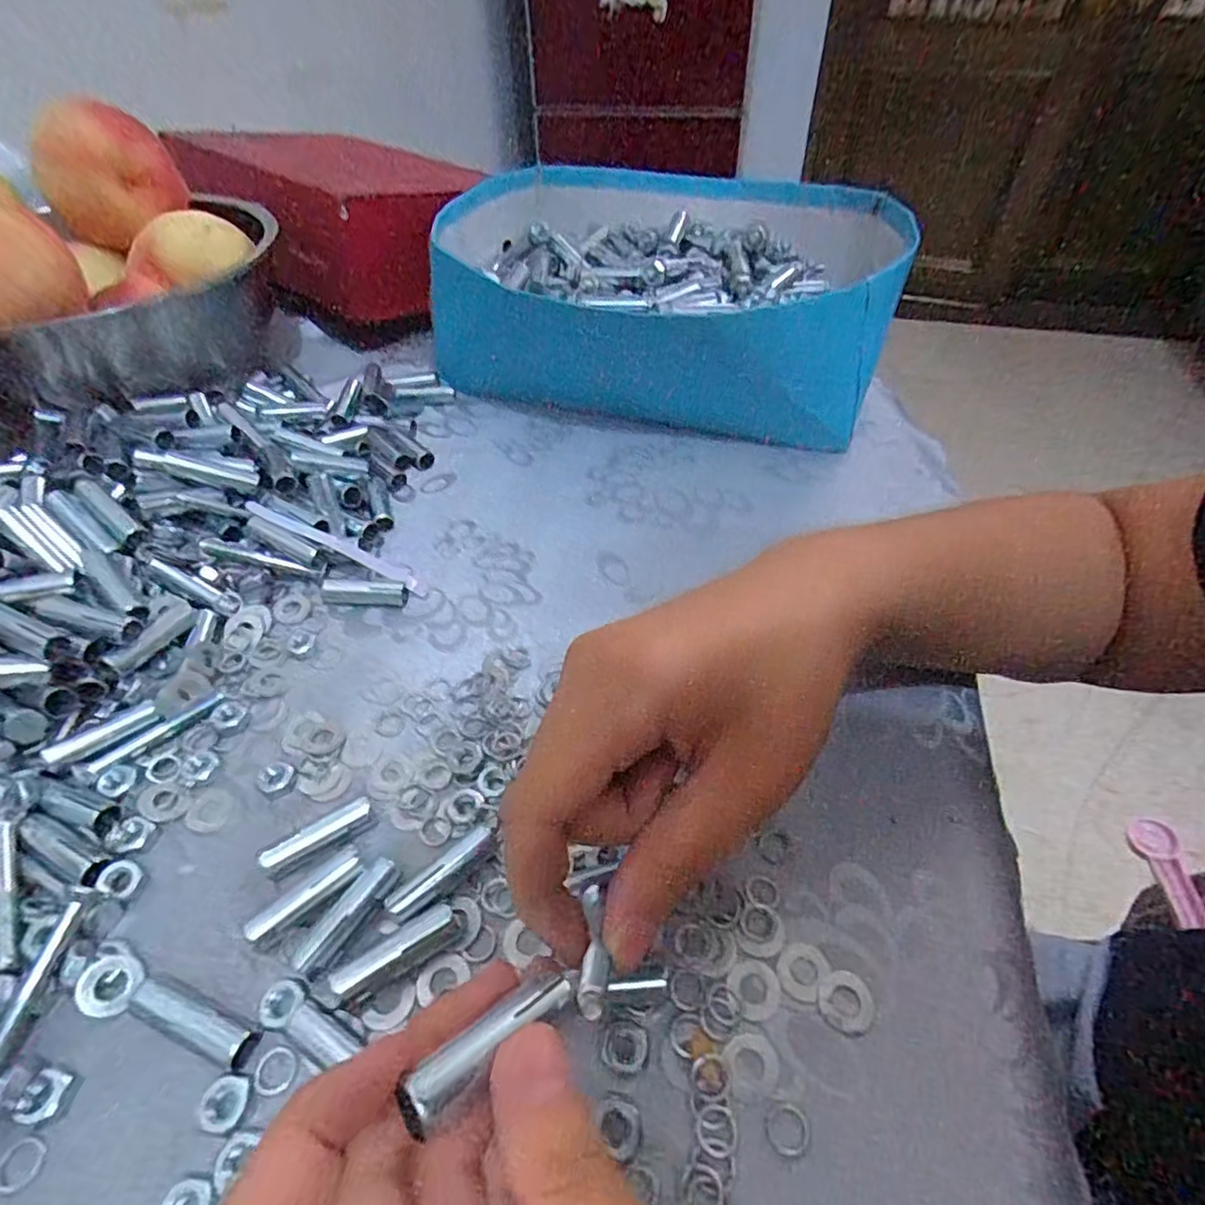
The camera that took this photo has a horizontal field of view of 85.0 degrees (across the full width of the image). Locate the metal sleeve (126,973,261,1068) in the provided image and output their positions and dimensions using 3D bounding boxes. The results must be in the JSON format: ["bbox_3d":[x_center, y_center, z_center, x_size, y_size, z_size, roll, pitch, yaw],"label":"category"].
[{"bbox_3d":[-0.120,0.122,0.192,0.040,0.010,0.010,16,48,16],"label":"metal sleeve"}]

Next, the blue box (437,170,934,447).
[{"bbox_3d":[0.044,-0.228,0.473,0.302,0.090,0.229,11,46,11],"label":"blue box"}]

